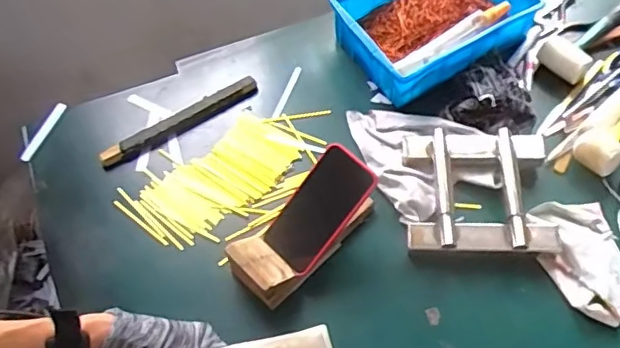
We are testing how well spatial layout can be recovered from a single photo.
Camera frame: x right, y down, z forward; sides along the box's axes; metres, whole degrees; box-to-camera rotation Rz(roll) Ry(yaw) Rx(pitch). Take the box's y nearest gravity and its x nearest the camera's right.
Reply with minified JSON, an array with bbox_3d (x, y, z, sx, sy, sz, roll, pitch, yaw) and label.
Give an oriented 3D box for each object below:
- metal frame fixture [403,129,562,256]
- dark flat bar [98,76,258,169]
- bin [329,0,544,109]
[{"bbox_3d":[0.228,0.023,0.773,0.188,0.042,0.174,2,59,4],"label":"metal frame fixture"},{"bbox_3d":[-0.193,-0.080,0.865,0.257,0.024,0.027,-33,63,-16],"label":"dark flat bar"},{"bbox_3d":[0.207,-0.258,0.922,0.311,0.076,0.202,-29,62,-14],"label":"bin"}]

